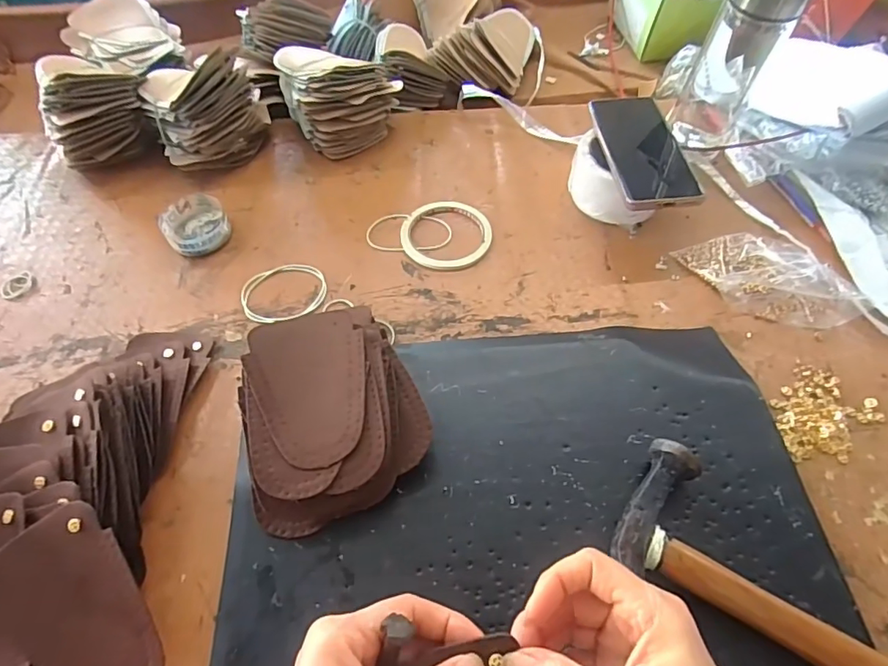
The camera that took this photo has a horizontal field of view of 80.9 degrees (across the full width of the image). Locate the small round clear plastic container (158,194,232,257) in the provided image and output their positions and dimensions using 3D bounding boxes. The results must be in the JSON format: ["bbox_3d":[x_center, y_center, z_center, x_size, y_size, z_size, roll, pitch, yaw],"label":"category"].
[{"bbox_3d":[-0.262,-0.112,0.553,0.063,0.024,0.069,-1,57,1],"label":"small round clear plastic container"}]

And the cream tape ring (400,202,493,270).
[{"bbox_3d":[0.003,-0.104,0.549,0.091,0.007,0.093,-1,57,1],"label":"cream tape ring"}]

